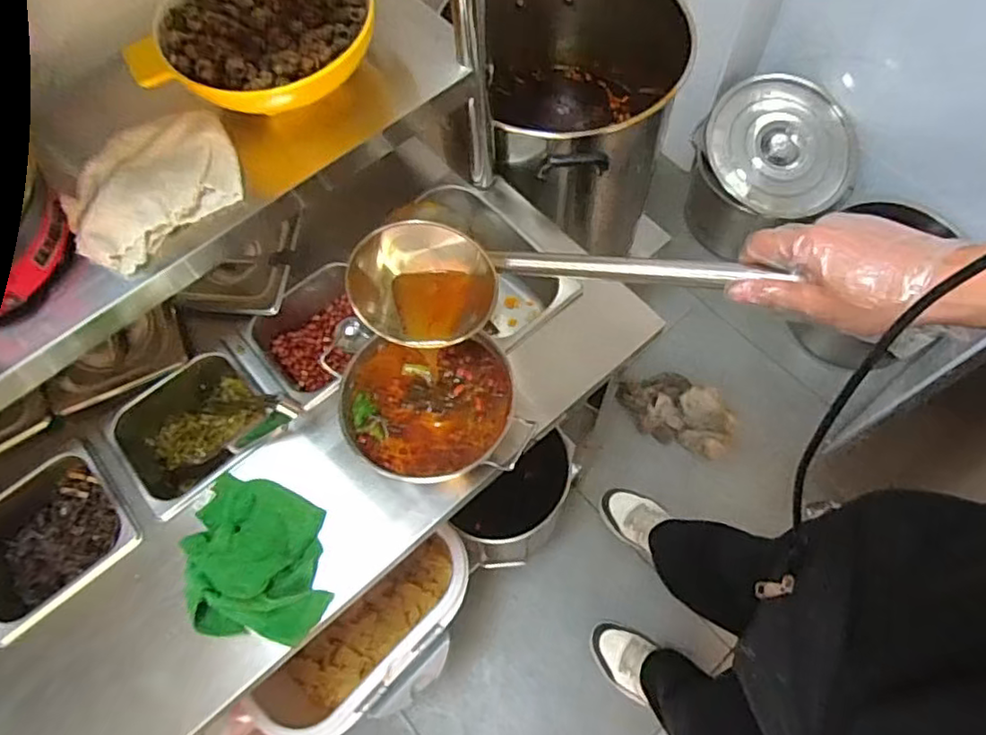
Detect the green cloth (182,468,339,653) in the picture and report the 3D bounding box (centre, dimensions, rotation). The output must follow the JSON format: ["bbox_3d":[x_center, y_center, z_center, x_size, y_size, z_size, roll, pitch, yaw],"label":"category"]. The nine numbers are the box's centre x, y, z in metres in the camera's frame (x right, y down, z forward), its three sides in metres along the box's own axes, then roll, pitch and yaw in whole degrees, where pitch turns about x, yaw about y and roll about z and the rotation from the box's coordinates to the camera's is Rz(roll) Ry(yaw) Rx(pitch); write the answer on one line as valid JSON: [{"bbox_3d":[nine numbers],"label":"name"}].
[{"bbox_3d":[-0.247,0.195,0.658,0.157,0.047,0.160,7,66,5],"label":"green cloth"}]

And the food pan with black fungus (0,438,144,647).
[{"bbox_3d":[-0.504,0.192,0.721,0.176,0.075,0.173,-38,70,-14],"label":"food pan with black fungus"}]

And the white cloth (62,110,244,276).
[{"bbox_3d":[-0.331,-0.178,0.609,0.169,0.033,0.113,-41,70,-15],"label":"white cloth"}]

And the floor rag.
[{"bbox_3d":[0.438,0.098,1.513,0.270,0.043,0.170,26,69,13],"label":"floor rag"}]

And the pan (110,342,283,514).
[{"bbox_3d":[-0.362,0.076,0.778,0.176,0.087,0.160,-42,71,-16],"label":"pan"}]

